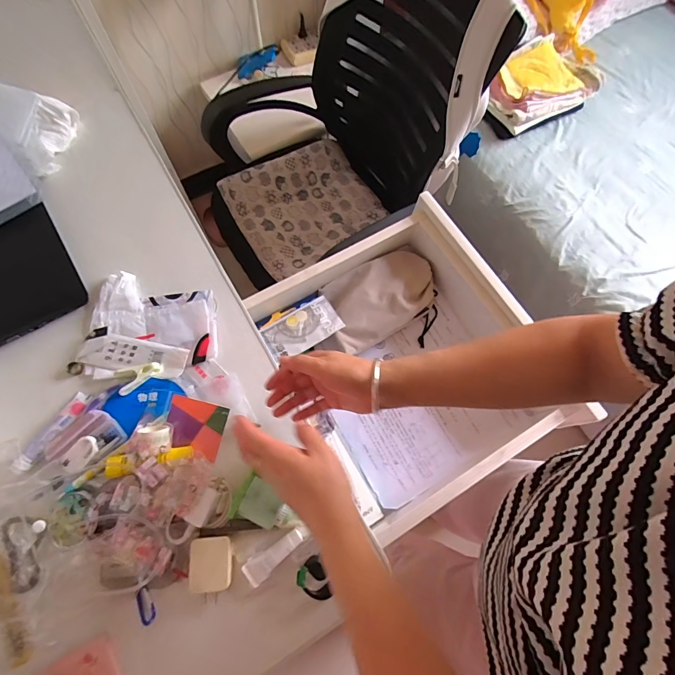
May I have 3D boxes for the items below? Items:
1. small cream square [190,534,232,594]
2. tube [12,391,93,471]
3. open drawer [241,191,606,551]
[{"bbox_3d":[-0.146,0.263,0.443,0.043,0.017,0.055,-8,71,-5],"label":"small cream square"},{"bbox_3d":[-0.365,0.118,0.489,0.028,0.021,0.106,28,72,7],"label":"tube"},{"bbox_3d":[0.114,0.024,0.645,0.370,0.118,0.409,-30,75,-12],"label":"open drawer"}]

